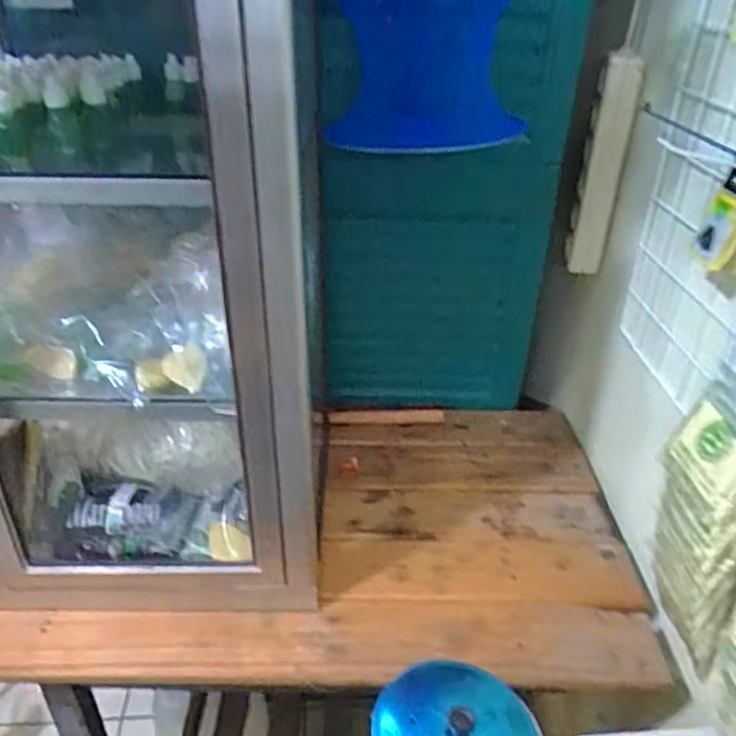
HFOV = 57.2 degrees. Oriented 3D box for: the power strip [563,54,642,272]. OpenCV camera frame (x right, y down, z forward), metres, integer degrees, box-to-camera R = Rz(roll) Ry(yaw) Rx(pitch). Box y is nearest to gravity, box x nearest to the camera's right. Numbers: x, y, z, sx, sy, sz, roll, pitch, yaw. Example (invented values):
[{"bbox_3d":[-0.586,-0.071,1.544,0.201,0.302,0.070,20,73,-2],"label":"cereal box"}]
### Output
[{"bbox_3d":[0.283,-0.241,0.818,0.048,0.259,0.054,12,34,16],"label":"power strip"}]

